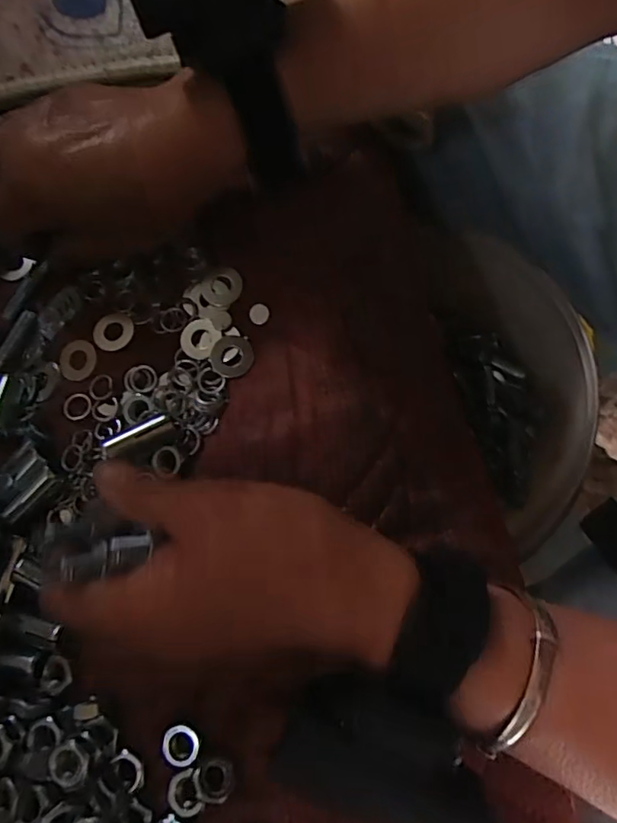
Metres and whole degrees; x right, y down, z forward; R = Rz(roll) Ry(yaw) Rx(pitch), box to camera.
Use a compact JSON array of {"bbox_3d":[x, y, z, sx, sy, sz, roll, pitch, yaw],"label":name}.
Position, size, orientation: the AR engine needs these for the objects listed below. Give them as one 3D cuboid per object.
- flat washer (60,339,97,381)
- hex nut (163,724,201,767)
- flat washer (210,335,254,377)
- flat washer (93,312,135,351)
[{"bbox_3d":[-0.119,-0.027,0.277,0.023,0.004,0.020,36,83,14],"label":"flat washer"},{"bbox_3d":[-0.053,0.137,0.221,0.015,0.004,0.015,30,82,13],"label":"hex nut"},{"bbox_3d":[-0.038,-0.027,0.268,0.021,0.004,0.021,-2,76,7],"label":"flat washer"},{"bbox_3d":[-0.100,-0.041,0.278,0.021,0.004,0.021,-2,76,7],"label":"flat washer"}]

